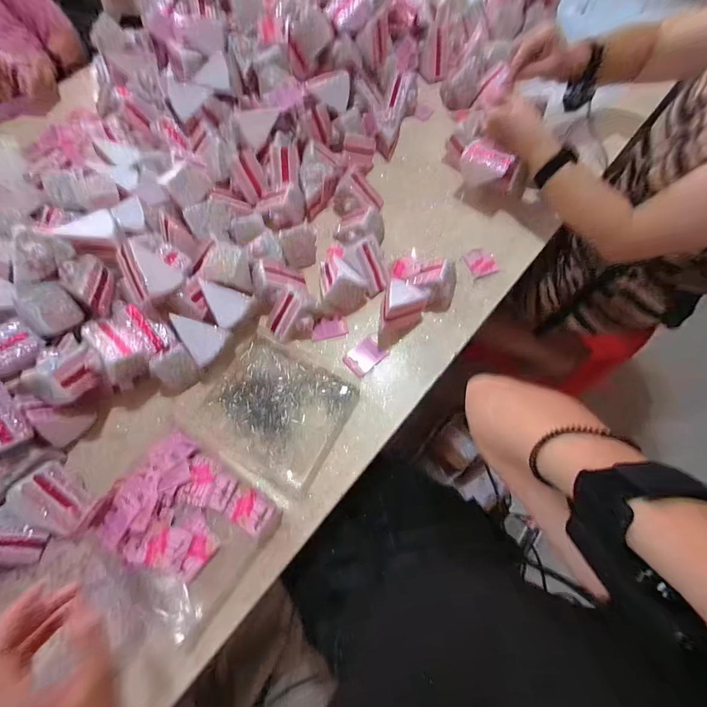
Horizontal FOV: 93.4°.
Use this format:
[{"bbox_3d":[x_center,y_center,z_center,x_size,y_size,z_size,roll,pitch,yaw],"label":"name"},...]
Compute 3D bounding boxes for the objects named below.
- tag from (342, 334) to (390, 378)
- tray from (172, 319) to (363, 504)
[{"bbox_3d":[0.020,0.002,0.524,0.067,0.004,0.047,-41,72,-17],"label":"tag"},{"bbox_3d":[-0.120,0.074,0.492,0.210,0.015,0.194,31,73,12],"label":"tray"}]

